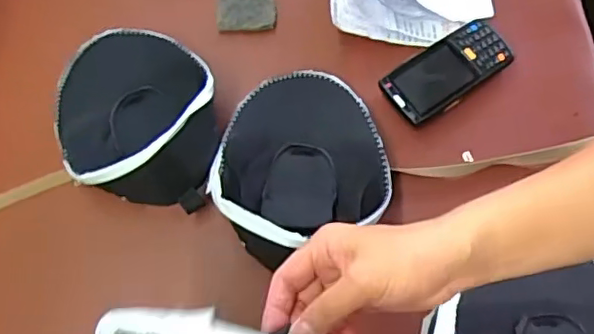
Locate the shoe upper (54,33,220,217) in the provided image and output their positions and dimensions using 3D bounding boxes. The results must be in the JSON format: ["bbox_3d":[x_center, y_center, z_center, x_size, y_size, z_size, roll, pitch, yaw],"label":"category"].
[{"bbox_3d":[-0.172,-0.067,0.602,0.166,0.063,0.236,-28,70,-10],"label":"shoe upper"}]

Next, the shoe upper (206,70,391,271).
[{"bbox_3d":[-0.001,-0.012,0.591,0.178,0.063,0.203,-21,69,-8],"label":"shoe upper"}]

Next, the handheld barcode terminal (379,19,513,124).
[{"bbox_3d":[0.164,-0.104,0.645,0.139,0.028,0.068,-34,72,-12],"label":"handheld barcode terminal"}]

